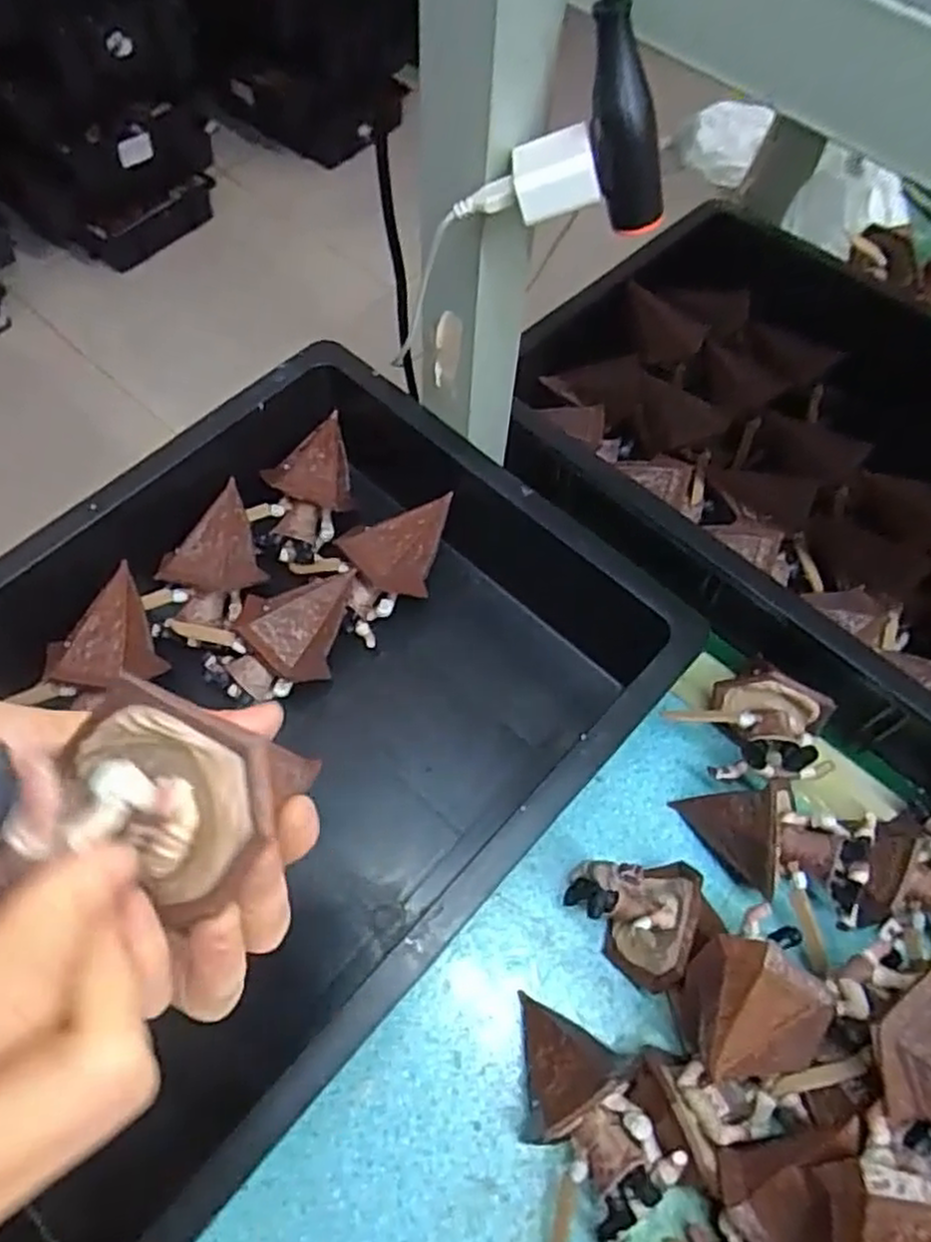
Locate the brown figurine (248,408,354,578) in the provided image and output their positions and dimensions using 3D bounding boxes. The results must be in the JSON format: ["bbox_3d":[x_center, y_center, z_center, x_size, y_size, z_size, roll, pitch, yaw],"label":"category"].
[{"bbox_3d":[-0.110,-0.085,0.511,0.063,0.038,0.104,0,65,1],"label":"brown figurine"}]

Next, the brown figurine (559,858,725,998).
[{"bbox_3d":[0.097,0.153,0.412,0.061,0.057,0.071,-40,71,-16],"label":"brown figurine"}]

